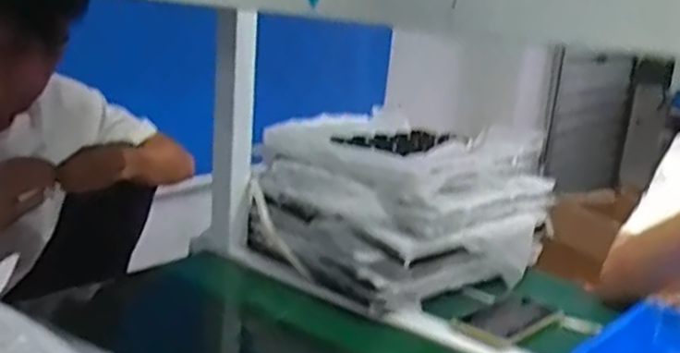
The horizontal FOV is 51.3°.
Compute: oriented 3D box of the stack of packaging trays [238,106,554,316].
[{"bbox_3d":[0.088,0.031,1.069,0.369,0.191,0.326,-8,19,-39],"label":"stack of packaging trays"}]

